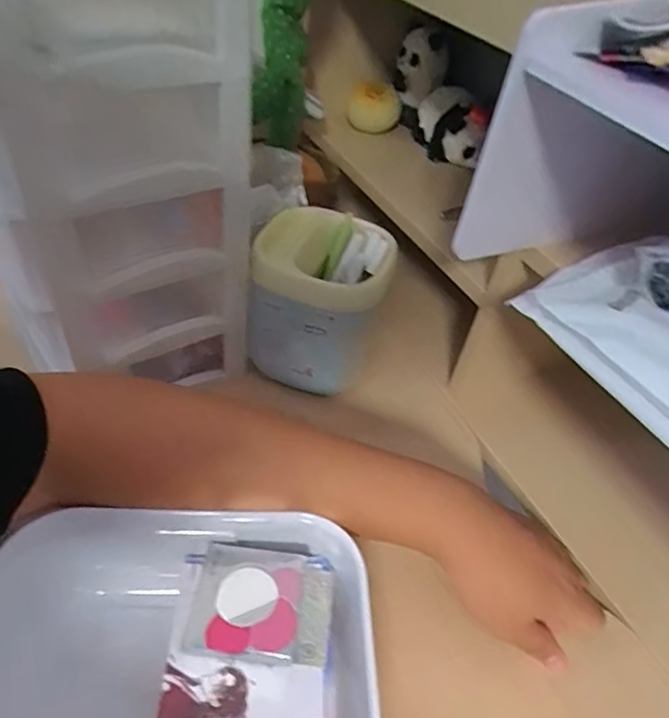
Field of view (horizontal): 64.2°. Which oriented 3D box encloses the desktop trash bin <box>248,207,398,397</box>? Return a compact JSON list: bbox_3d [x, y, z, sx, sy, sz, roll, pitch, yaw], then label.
[{"bbox_3d":[-0.012,-0.048,0.439,0.104,0.121,0.107,6,44,-1],"label":"desktop trash bin"}]

